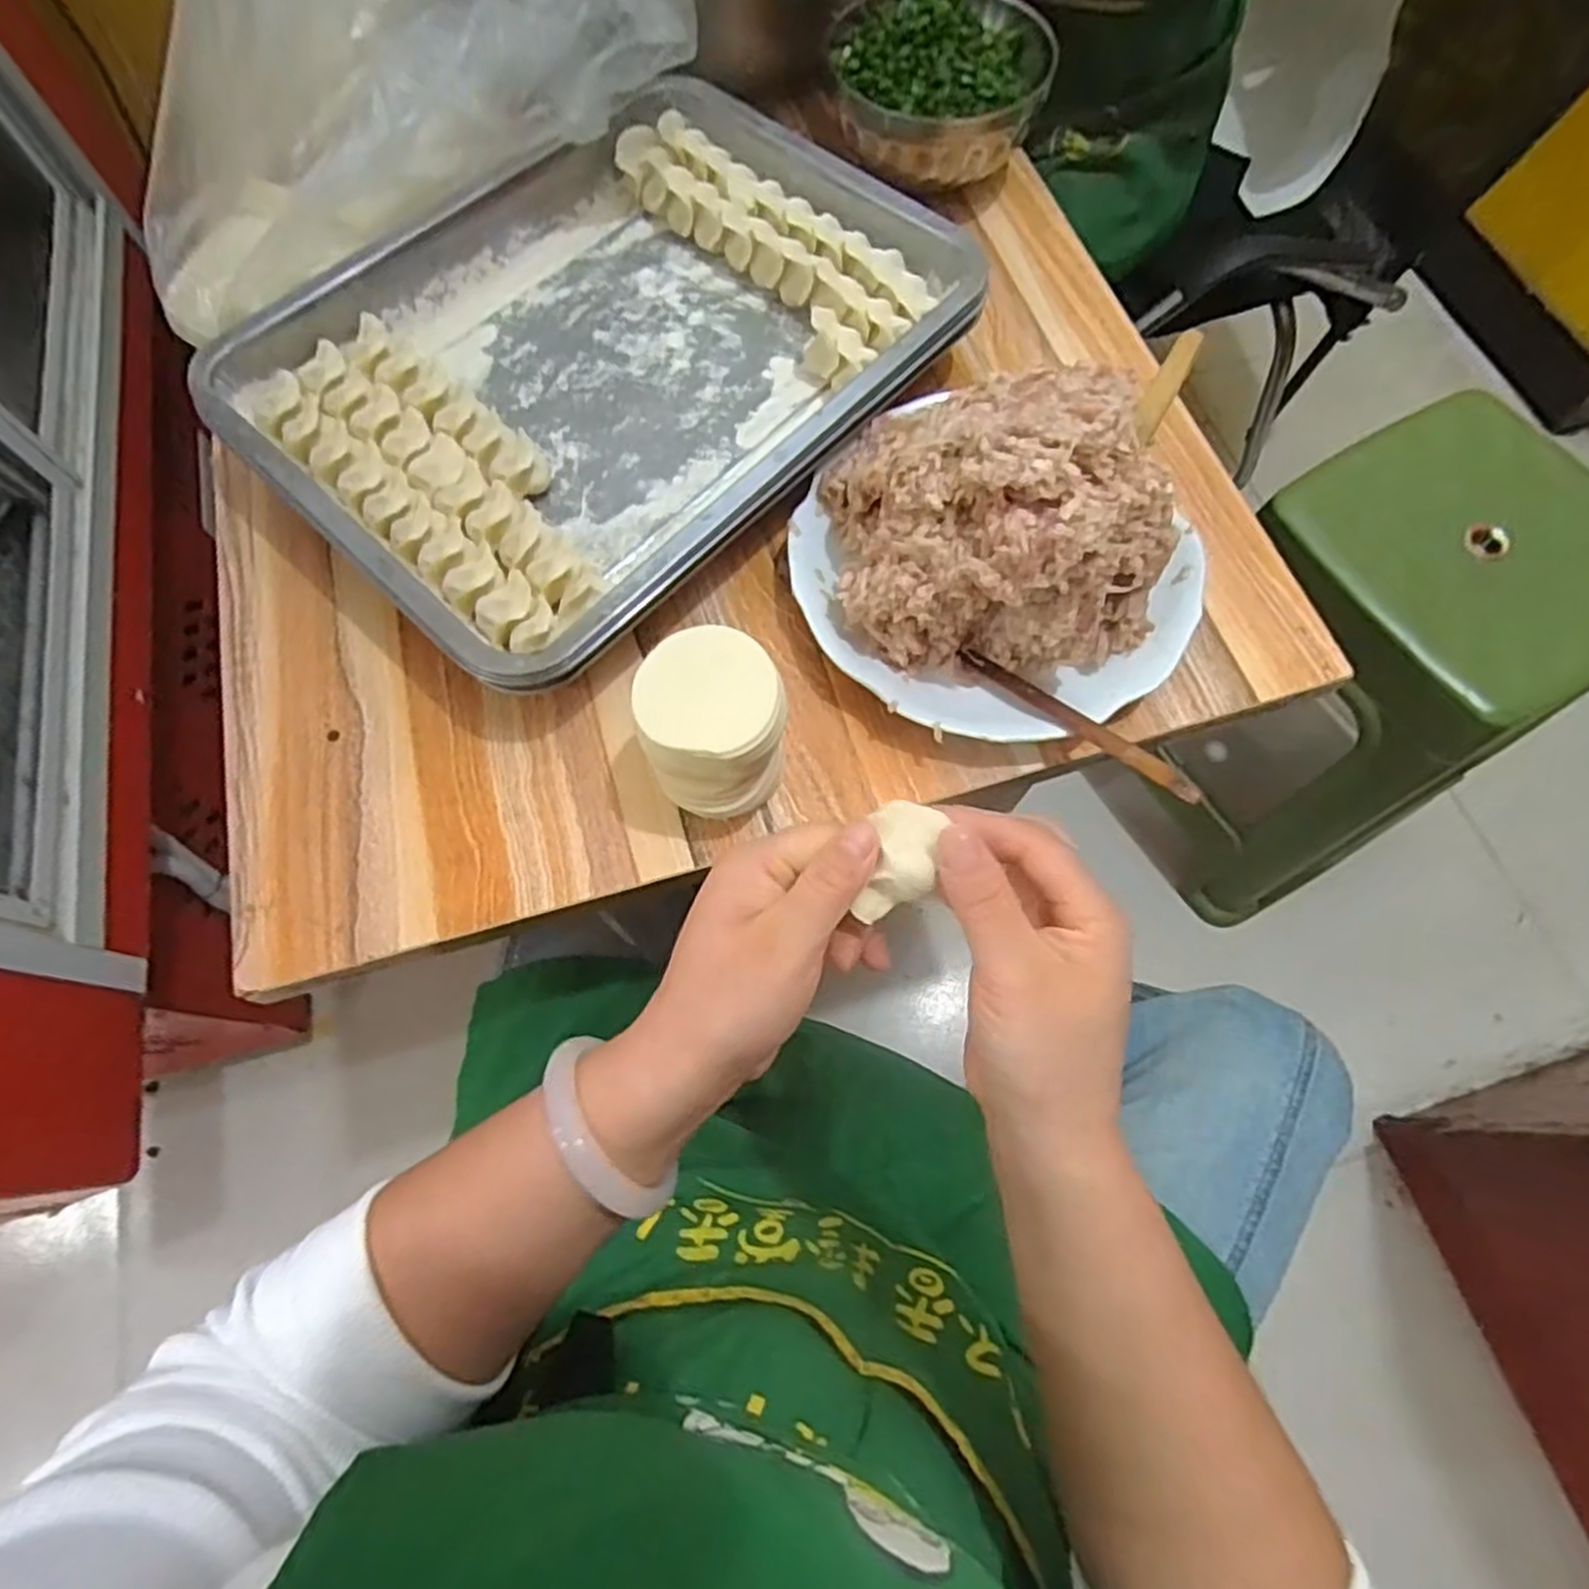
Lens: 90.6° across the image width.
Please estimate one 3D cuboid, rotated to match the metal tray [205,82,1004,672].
[{"bbox_3d":[-0.107,-0.258,0.468,0.393,0.047,0.298,-43,74,-15],"label":"metal tray"}]

